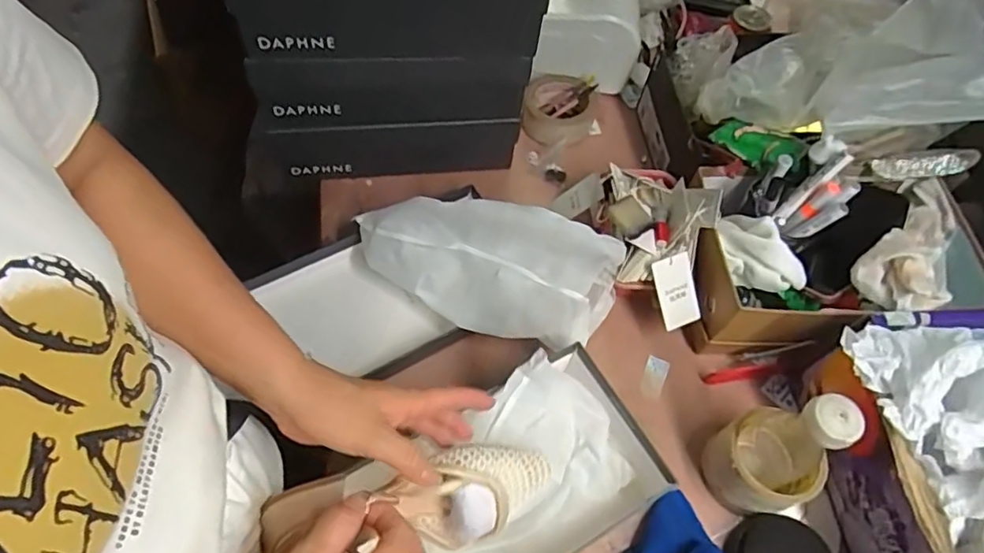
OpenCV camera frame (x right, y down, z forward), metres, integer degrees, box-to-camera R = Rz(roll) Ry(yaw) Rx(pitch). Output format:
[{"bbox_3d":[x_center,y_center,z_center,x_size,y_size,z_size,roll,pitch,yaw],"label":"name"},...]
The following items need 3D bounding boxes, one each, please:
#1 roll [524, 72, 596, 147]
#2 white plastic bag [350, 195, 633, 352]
[{"bbox_3d":[0.095,-0.222,0.833,0.088,0.049,0.110,15,60,4],"label":"roll"},{"bbox_3d":[-0.007,-0.019,0.633,0.278,0.089,0.120,21,60,7],"label":"white plastic bag"}]

